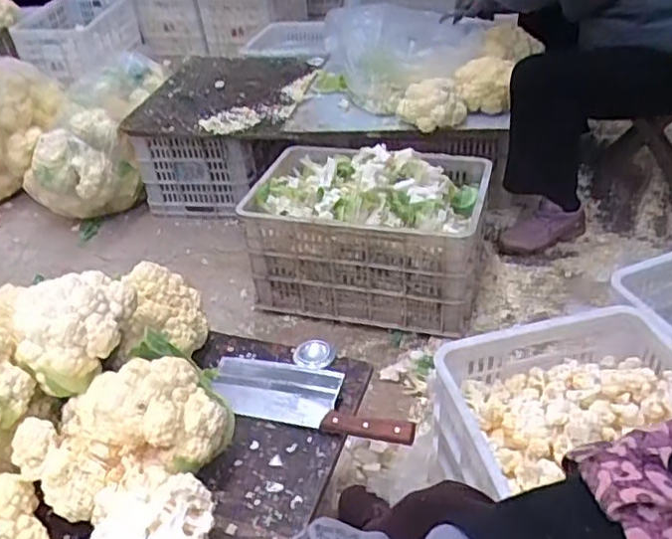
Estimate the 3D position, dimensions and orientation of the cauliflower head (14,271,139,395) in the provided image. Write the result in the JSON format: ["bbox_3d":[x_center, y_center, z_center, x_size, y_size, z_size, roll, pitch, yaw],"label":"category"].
[{"bbox_3d":[-0.332,0.072,0.815,0.147,0.095,0.106,-30,42,-30],"label":"cauliflower head"}]

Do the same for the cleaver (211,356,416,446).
[{"bbox_3d":[-0.037,0.176,0.891,0.311,0.028,0.099,8,38,19],"label":"cleaver"}]

